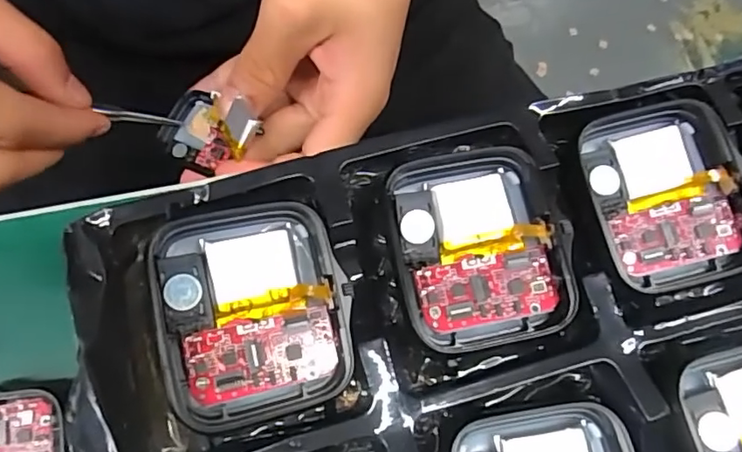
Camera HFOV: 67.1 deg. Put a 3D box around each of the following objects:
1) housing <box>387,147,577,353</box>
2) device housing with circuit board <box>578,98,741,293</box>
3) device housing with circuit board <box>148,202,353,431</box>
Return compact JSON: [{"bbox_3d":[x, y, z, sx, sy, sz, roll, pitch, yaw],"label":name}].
[{"bbox_3d":[0.024,0.004,0.122,0.036,0.006,0.043,-8,75,-8],"label":"housing"},{"bbox_3d":[0.069,-0.007,0.130,0.036,0.007,0.041,-13,76,-9],"label":"device housing with circuit board"},{"bbox_3d":[-0.023,0.017,0.113,0.035,0.013,0.043,-9,76,-8],"label":"device housing with circuit board"}]

